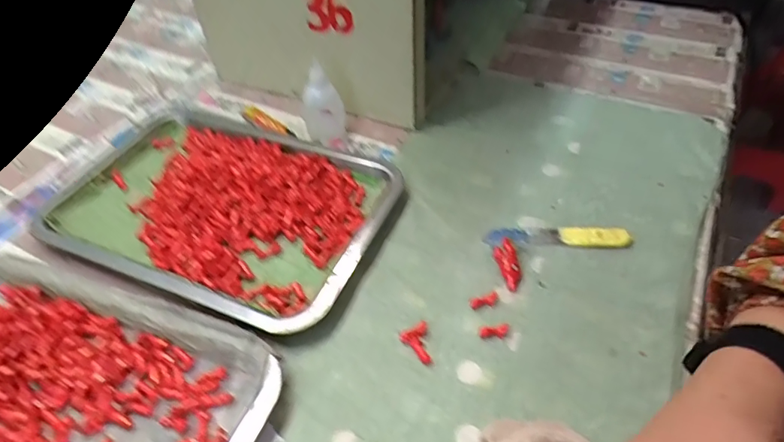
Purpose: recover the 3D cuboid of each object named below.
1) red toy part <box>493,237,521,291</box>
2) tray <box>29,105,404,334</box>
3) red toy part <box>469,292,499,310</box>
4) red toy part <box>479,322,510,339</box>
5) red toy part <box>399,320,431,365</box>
[{"bbox_3d":[0.095,0.035,0.403,0.015,0.014,0.042,-8,69,-6],"label":"red toy part"},{"bbox_3d":[-0.166,-0.022,0.469,0.315,0.023,0.207,17,49,17],"label":"tray"},{"bbox_3d":[0.073,0.062,0.390,0.023,0.005,0.012,-13,47,-10],"label":"red toy part"},{"bbox_3d":[0.078,0.084,0.377,0.023,0.004,0.011,-3,46,-1],"label":"red toy part"},{"bbox_3d":[0.017,0.092,0.373,0.022,0.004,0.034,-4,46,-2],"label":"red toy part"}]

